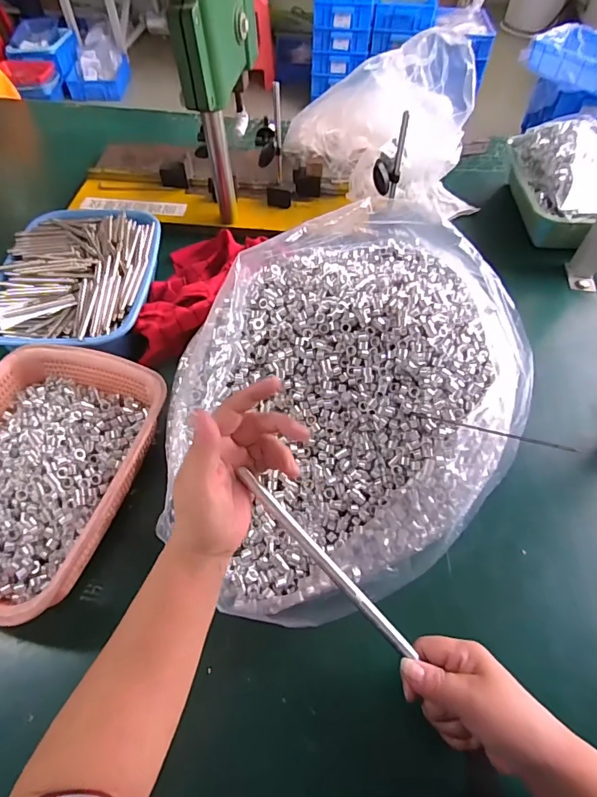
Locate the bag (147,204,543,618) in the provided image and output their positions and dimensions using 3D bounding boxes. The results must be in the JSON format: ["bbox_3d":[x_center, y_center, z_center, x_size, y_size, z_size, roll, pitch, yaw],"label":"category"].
[{"bbox_3d":[0.056,-0.021,0.531,0.447,0.141,0.455,-14,57,-10],"label":"bag"}]

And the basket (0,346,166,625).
[{"bbox_3d":[-0.289,0.081,0.504,0.222,0.070,0.299,14,56,9],"label":"basket"}]

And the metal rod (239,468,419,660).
[{"bbox_3d":[0.022,0.140,0.385,0.010,0.007,0.201,-41,84,-25],"label":"metal rod"}]

